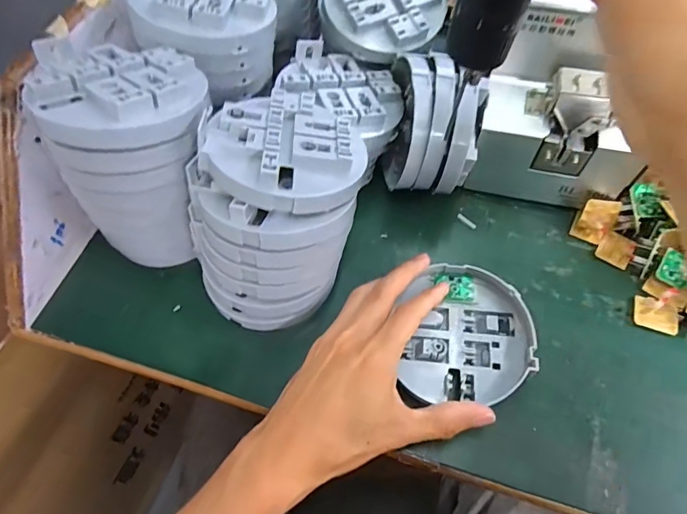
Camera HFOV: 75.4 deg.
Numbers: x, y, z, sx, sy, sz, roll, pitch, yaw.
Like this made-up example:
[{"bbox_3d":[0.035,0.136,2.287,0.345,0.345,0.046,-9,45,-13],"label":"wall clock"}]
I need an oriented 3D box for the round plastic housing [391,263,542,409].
[{"bbox_3d":[0.088,0.052,0.318,0.085,0.018,0.095,4,60,4],"label":"round plastic housing"}]

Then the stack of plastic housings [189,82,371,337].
[{"bbox_3d":[-0.044,-0.031,0.315,0.105,0.119,0.134,20,63,13],"label":"stack of plastic housings"}]

